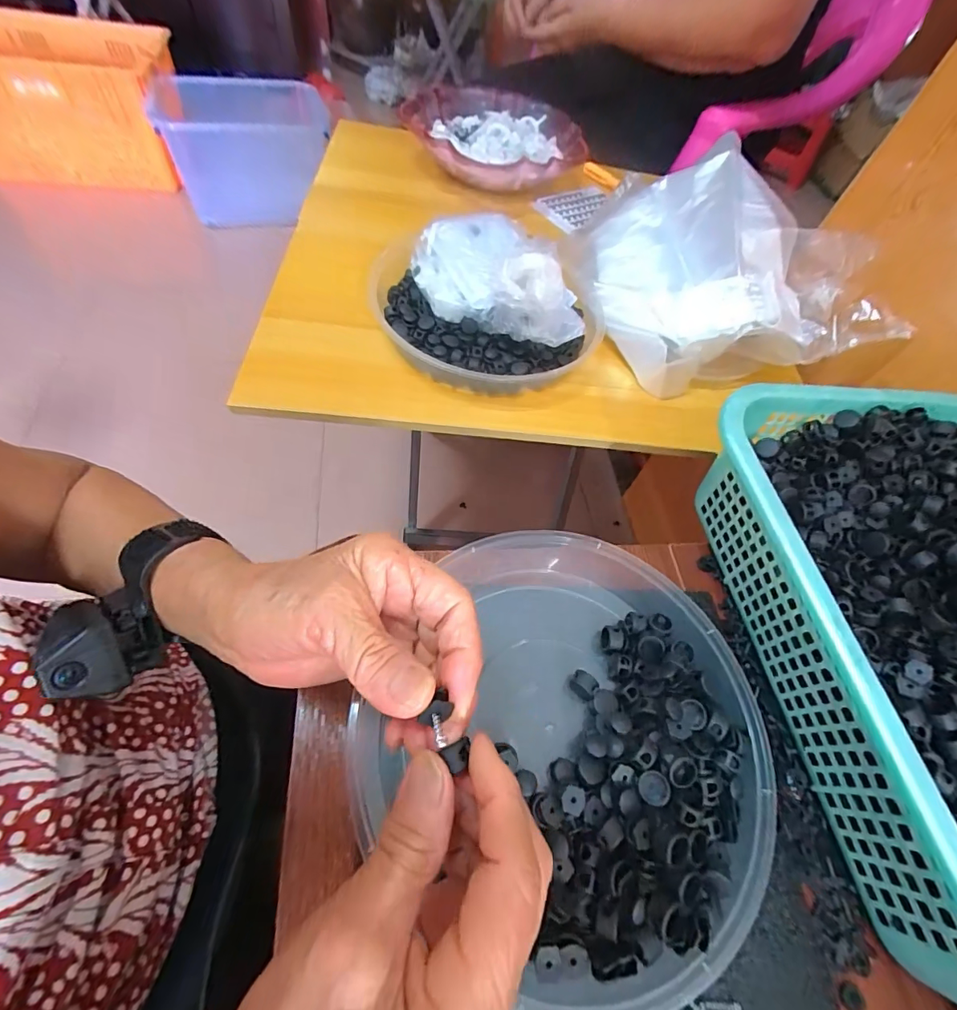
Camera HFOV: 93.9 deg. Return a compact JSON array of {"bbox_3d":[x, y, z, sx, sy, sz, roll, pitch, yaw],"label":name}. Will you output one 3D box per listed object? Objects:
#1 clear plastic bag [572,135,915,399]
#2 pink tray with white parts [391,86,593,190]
[{"bbox_3d":[0.259,-0.265,0.492,0.262,0.106,0.272,-11,61,-15],"label":"clear plastic bag"},{"bbox_3d":[0.031,-0.554,0.669,0.243,0.051,0.286,17,58,2],"label":"pink tray with white parts"}]

